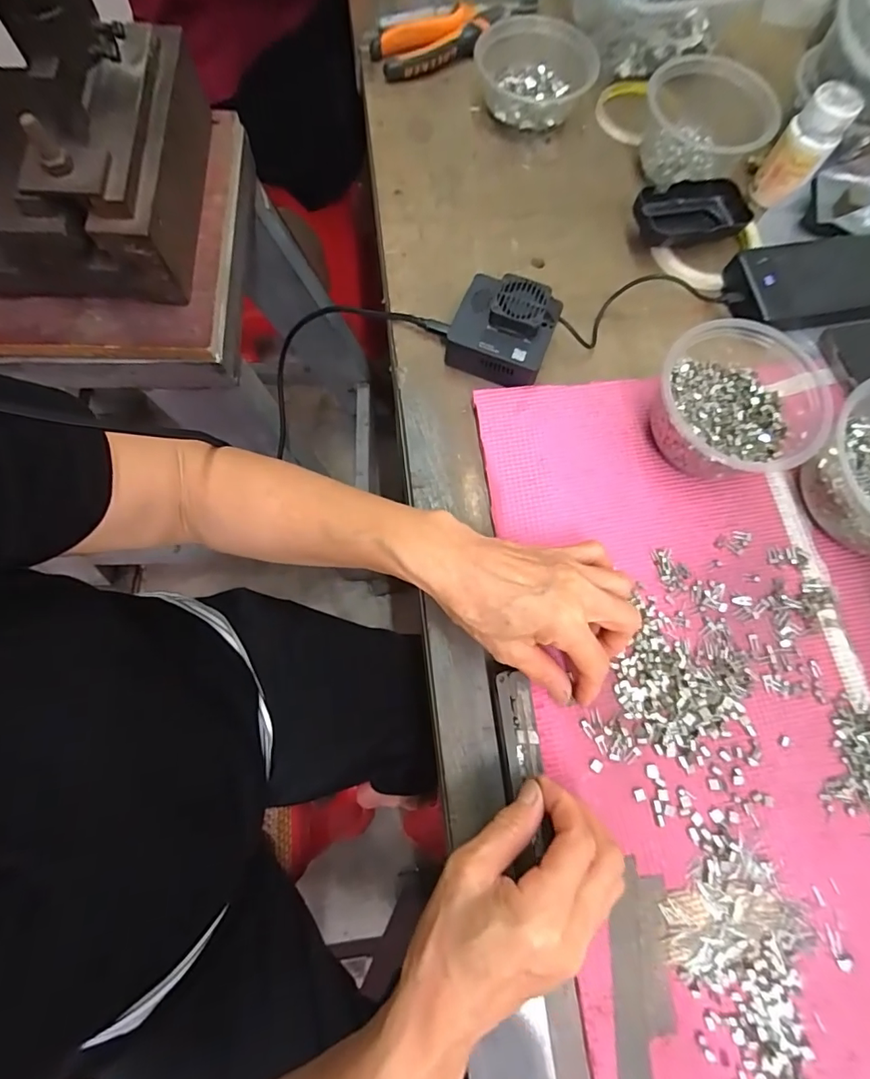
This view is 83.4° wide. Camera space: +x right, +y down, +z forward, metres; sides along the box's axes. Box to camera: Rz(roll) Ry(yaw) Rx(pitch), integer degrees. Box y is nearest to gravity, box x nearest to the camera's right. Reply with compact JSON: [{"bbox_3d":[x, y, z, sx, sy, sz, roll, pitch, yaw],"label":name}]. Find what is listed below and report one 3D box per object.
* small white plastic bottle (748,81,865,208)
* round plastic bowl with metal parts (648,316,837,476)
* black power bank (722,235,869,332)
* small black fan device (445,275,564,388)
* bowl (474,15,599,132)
[{"bbox_3d":[0.327,-0.348,0.435,0.051,0.074,0.042,-30,78,-11],"label":"small white plastic bottle"},{"bbox_3d":[0.223,-0.100,0.364,0.120,0.063,0.123,1,74,-3],"label":"round plastic bowl with metal parts"},{"bbox_3d":[0.337,-0.224,0.425,0.169,0.022,0.075,-9,75,-6],"label":"black power bank"},{"bbox_3d":[0.054,-0.169,0.394,0.078,0.041,0.073,21,74,3],"label":"small black fan device"},{"bbox_3d":[0.096,-0.451,0.479,0.117,0.045,0.097,9,74,-1],"label":"bowl"}]

